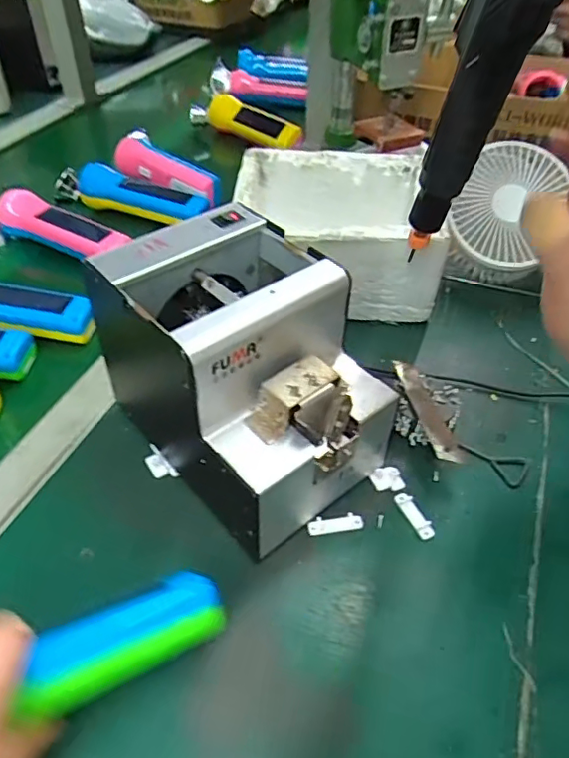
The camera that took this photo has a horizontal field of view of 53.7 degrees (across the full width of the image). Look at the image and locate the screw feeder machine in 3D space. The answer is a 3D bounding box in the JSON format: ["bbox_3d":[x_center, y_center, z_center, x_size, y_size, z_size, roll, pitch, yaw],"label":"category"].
[{"bbox_3d":[-0.030,-0.004,0.390,0.129,0.147,0.180,-34,55,-30],"label":"screw feeder machine"}]

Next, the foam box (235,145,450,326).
[{"bbox_3d":[0.051,-0.149,0.573,0.186,0.098,0.187,-3,46,-5],"label":"foam box"}]

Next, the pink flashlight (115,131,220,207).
[{"bbox_3d":[-0.154,-0.279,0.732,0.169,0.040,0.057,30,51,28],"label":"pink flashlight"}]

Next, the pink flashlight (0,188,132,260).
[{"bbox_3d":[-0.251,-0.172,0.628,0.154,0.038,0.047,18,47,18],"label":"pink flashlight"}]

